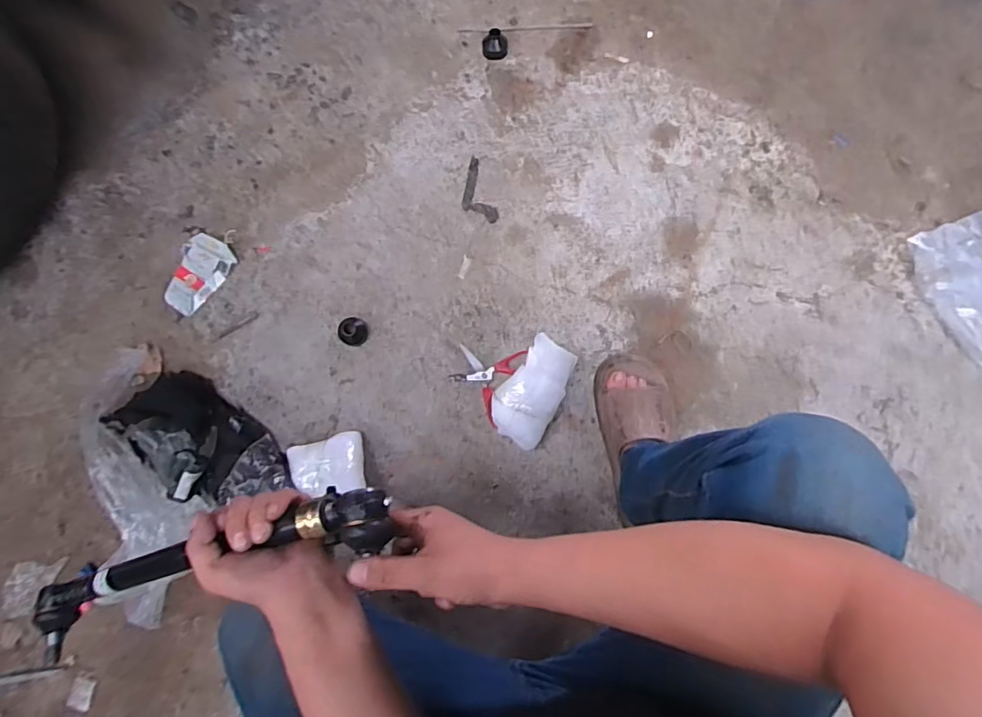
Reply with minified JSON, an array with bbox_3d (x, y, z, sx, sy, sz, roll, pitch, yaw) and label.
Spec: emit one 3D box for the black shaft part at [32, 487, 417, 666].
[{"bbox_3d":[-0.266,0.195,0.517,0.417,0.061,0.070,-20,83,17],"label":"black shaft part"}]

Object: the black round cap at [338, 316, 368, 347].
[{"bbox_3d":[-0.221,-0.045,0.873,0.044,0.039,0.045,0,82,1],"label":"black round cap"}]

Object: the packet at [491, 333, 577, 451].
[{"bbox_3d":[0.063,0.052,0.838,0.088,0.087,0.154,31,84,5],"label":"packet"}]

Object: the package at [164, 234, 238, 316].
[{"bbox_3d":[-0.464,-0.133,0.878,0.073,0.025,0.123,34,84,5],"label":"package"}]

